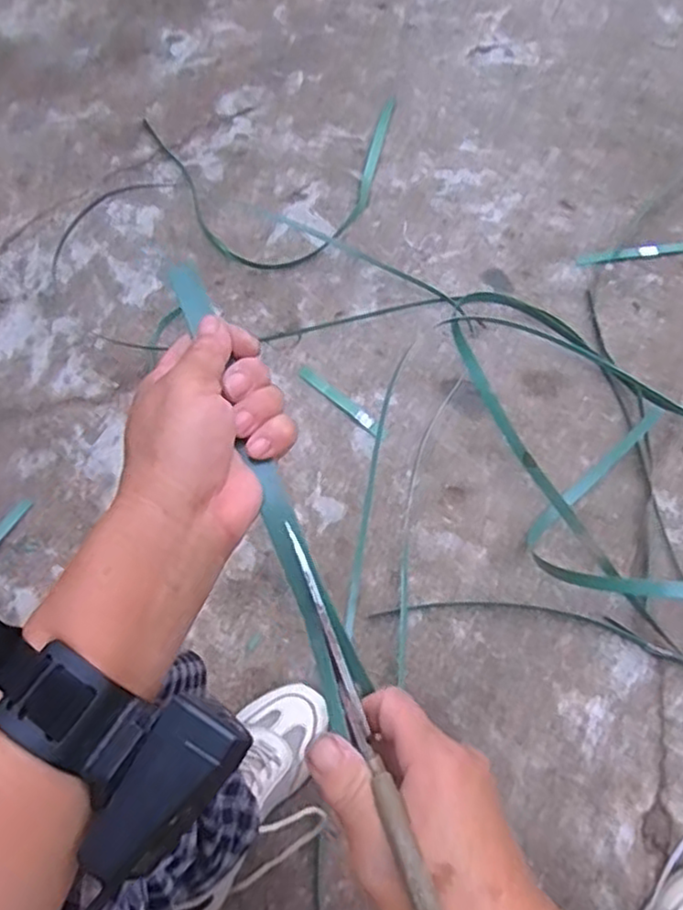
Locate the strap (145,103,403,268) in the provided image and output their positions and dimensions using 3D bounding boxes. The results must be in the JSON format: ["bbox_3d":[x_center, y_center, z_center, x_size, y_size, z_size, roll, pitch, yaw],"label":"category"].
[{"bbox_3d":[-0.109,-0.438,1.103,0.419,0.015,0.342,-5,65,-1],"label":"strap"}]

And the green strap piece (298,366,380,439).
[{"bbox_3d":[0.002,-0.069,0.922,0.154,0.004,0.020,40,67,22],"label":"green strap piece"}]

